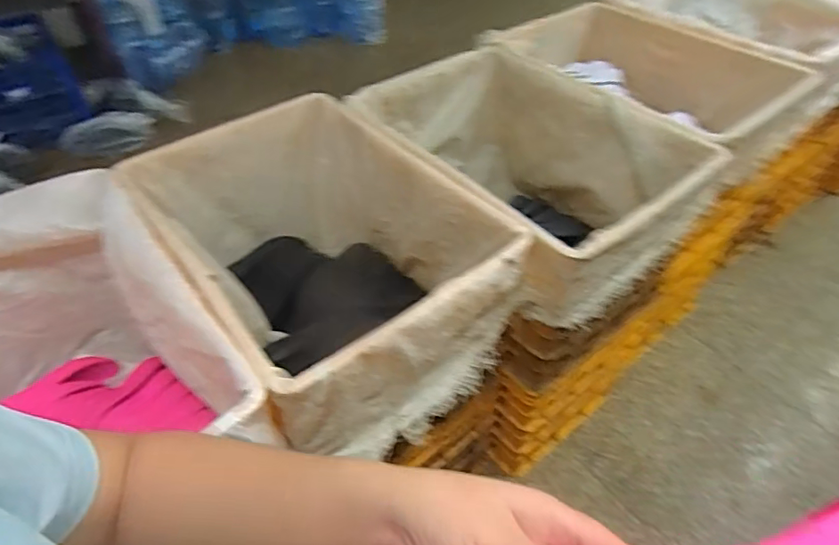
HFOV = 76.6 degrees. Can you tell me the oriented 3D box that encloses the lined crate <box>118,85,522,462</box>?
[{"bbox_3d":[-0.197,-0.023,1.032,0.452,0.321,0.712,-31,52,-26],"label":"lined crate"}]

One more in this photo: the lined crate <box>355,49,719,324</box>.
[{"bbox_3d":[0.226,-0.189,1.176,0.480,0.320,0.659,-28,51,-23],"label":"lined crate"}]

